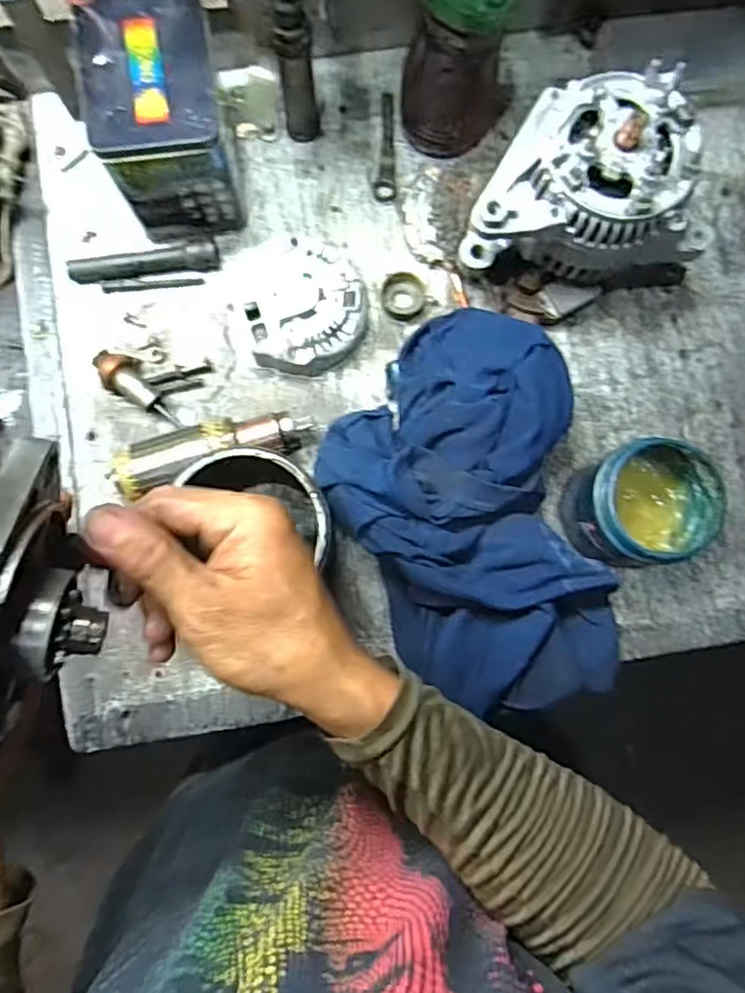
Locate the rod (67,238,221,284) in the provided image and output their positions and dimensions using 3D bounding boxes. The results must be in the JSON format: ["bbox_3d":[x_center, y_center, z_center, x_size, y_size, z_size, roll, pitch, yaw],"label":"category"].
[{"bbox_3d":[-0.195,-0.201,0.548,0.124,0.022,0.020,-6,85,-2],"label":"rod"}]

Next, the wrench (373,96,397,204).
[{"bbox_3d":[0.014,-0.313,0.573,0.019,0.004,0.100,3,84,-1],"label":"wrench"}]

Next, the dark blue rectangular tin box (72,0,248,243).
[{"bbox_3d":[-0.161,-0.294,0.511,0.087,0.126,0.126,-9,85,-2],"label":"dark blue rectangular tin box"}]

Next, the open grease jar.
[{"bbox_3d":[0.204,0.007,0.499,0.088,0.101,0.084,-4,85,-2],"label":"open grease jar"}]

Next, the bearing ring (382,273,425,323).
[{"bbox_3d":[0.027,-0.175,0.558,0.037,0.012,0.037,0,84,-1],"label":"bearing ring"}]

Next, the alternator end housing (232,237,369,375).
[{"bbox_3d":[-0.058,-0.159,0.543,0.110,0.036,0.106,0,84,-1],"label":"alternator end housing"}]

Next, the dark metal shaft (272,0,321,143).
[{"bbox_3d":[-0.060,-0.342,0.512,0.028,0.136,0.030,-11,85,-3],"label":"dark metal shaft"}]

